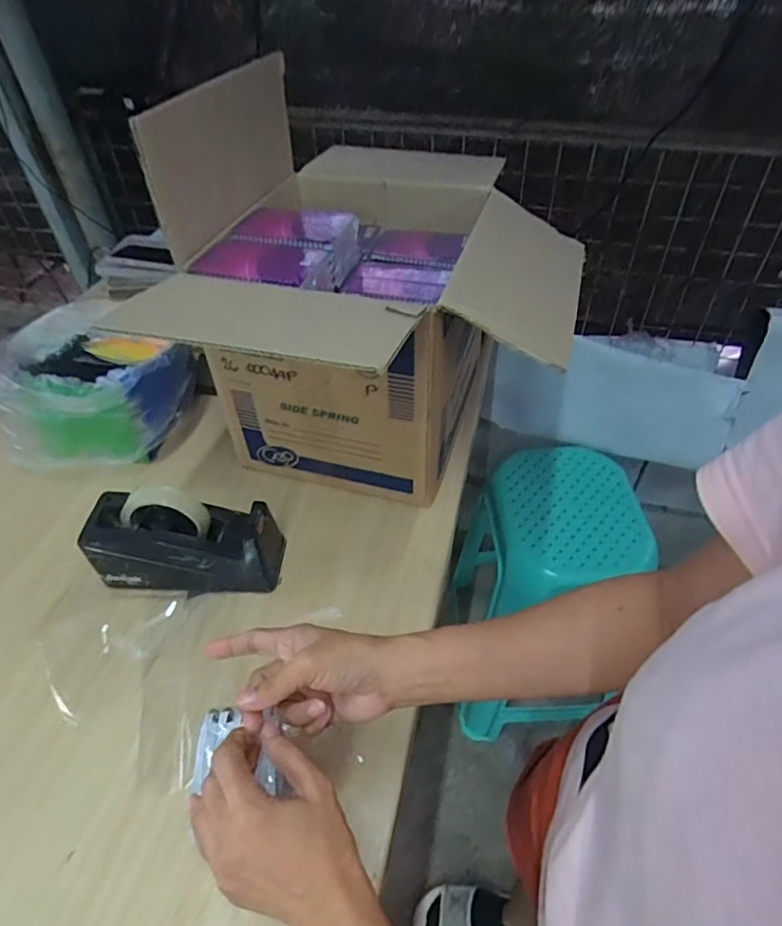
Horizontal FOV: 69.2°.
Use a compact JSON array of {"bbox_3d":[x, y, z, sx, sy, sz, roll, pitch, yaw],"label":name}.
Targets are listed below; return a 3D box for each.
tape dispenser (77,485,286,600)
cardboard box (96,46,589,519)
[{"bbox_3d":[-0.228,0.086,0.637,0.200,0.129,0.081,-1,46,1],"label":"tape dispenser"},{"bbox_3d":[-0.012,-0.204,0.686,0.366,0.387,0.344,13,48,14],"label":"cardboard box"}]

